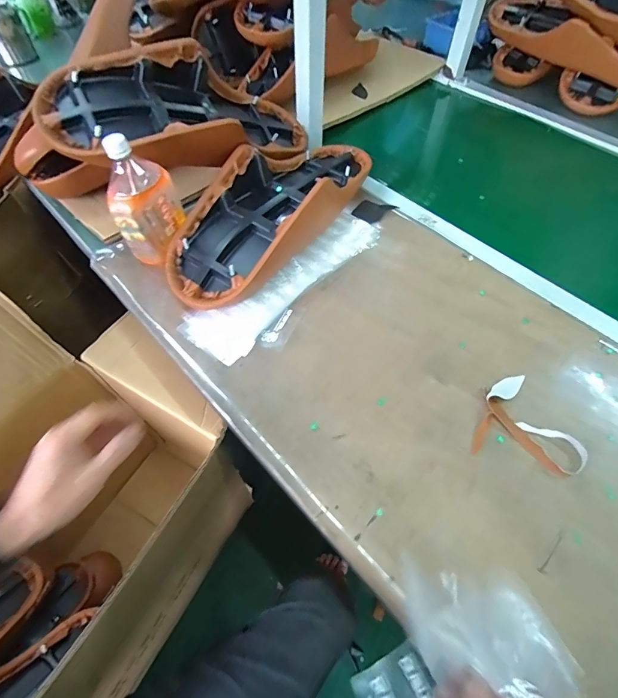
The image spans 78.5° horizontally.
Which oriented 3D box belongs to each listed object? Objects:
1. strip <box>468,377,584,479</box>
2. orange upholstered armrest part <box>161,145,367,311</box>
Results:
[{"bbox_3d":[0.289,0.093,0.500,0.128,0.013,0.128,14,60,10],"label":"strip"},{"bbox_3d":[-0.055,-0.251,0.664,0.171,0.111,0.462,35,65,20],"label":"orange upholstered armrest part"}]

